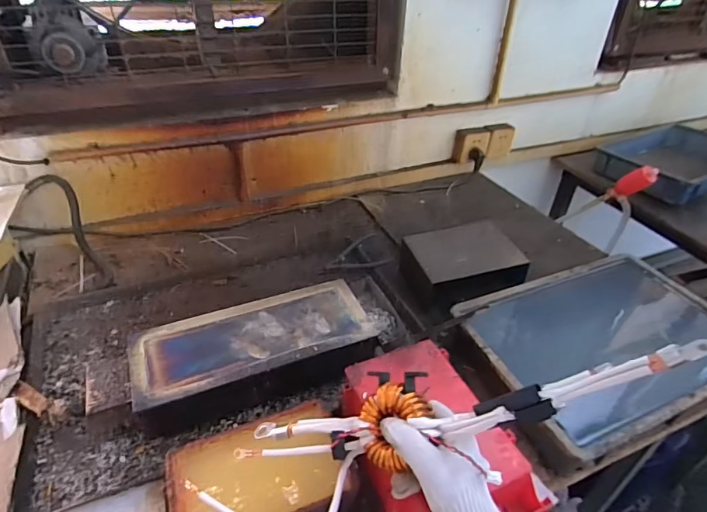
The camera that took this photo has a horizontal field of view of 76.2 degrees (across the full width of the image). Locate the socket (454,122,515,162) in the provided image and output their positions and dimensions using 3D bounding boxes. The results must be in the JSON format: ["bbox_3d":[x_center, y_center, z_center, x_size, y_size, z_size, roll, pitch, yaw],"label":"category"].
[{"bbox_3d":[0.373,-0.315,1.272,0.189,0.093,0.053,-10,39,-17],"label":"socket"}]

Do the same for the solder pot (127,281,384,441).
[{"bbox_3d":[-0.145,0.149,0.691,0.343,0.094,0.158,-12,40,-20],"label":"solder pot"}]

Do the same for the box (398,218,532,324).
[{"bbox_3d":[0.216,0.033,0.902,0.205,0.112,0.168,-11,39,-18],"label":"box"}]

